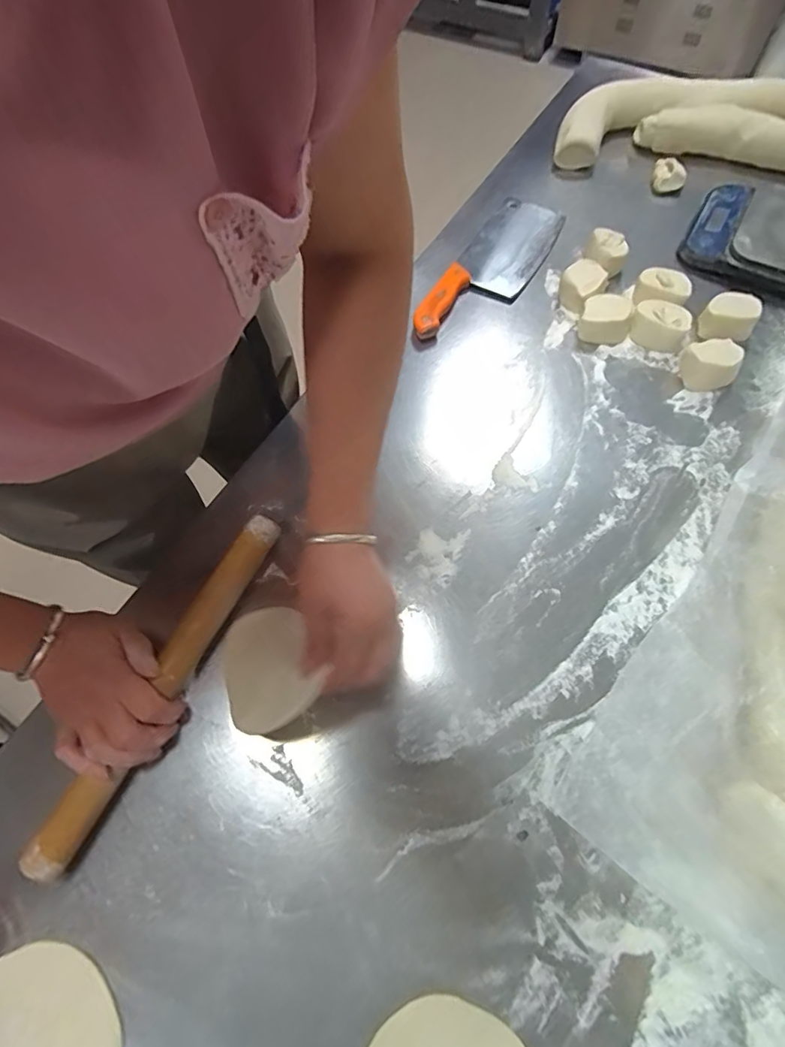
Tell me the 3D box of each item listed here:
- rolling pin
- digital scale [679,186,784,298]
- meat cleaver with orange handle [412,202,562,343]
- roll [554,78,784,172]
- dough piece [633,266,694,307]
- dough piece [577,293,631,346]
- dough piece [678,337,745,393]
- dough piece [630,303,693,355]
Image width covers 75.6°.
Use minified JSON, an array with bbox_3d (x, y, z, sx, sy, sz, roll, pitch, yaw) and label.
[{"bbox_3d":[-0.187,0.127,0.426,0.029,0.023,0.309,24,67,13],"label":"rolling pin"},{"bbox_3d":[0.478,-0.350,0.620,0.198,0.034,0.171,28,69,14],"label":"digital scale"},{"bbox_3d":[0.126,-0.320,0.633,0.099,0.025,0.276,25,68,13],"label":"meat cleaver with orange handle"},{"bbox_3d":[0.444,-0.562,0.708,0.428,0.046,0.187,2,65,3],"label":"roll"},{"bbox_3d":[0.317,-0.275,0.594,0.059,0.030,0.040,31,70,15],"label":"dough piece"},{"bbox_3d":[0.241,-0.231,0.572,0.054,0.035,0.040,16,67,9],"label":"dough piece"},{"bbox_3d":[0.343,-0.171,0.545,0.048,0.033,0.041,-8,65,-2],"label":"dough piece"},{"bbox_3d":[0.303,-0.221,0.573,0.062,0.035,0.040,25,68,13],"label":"dough piece"}]

